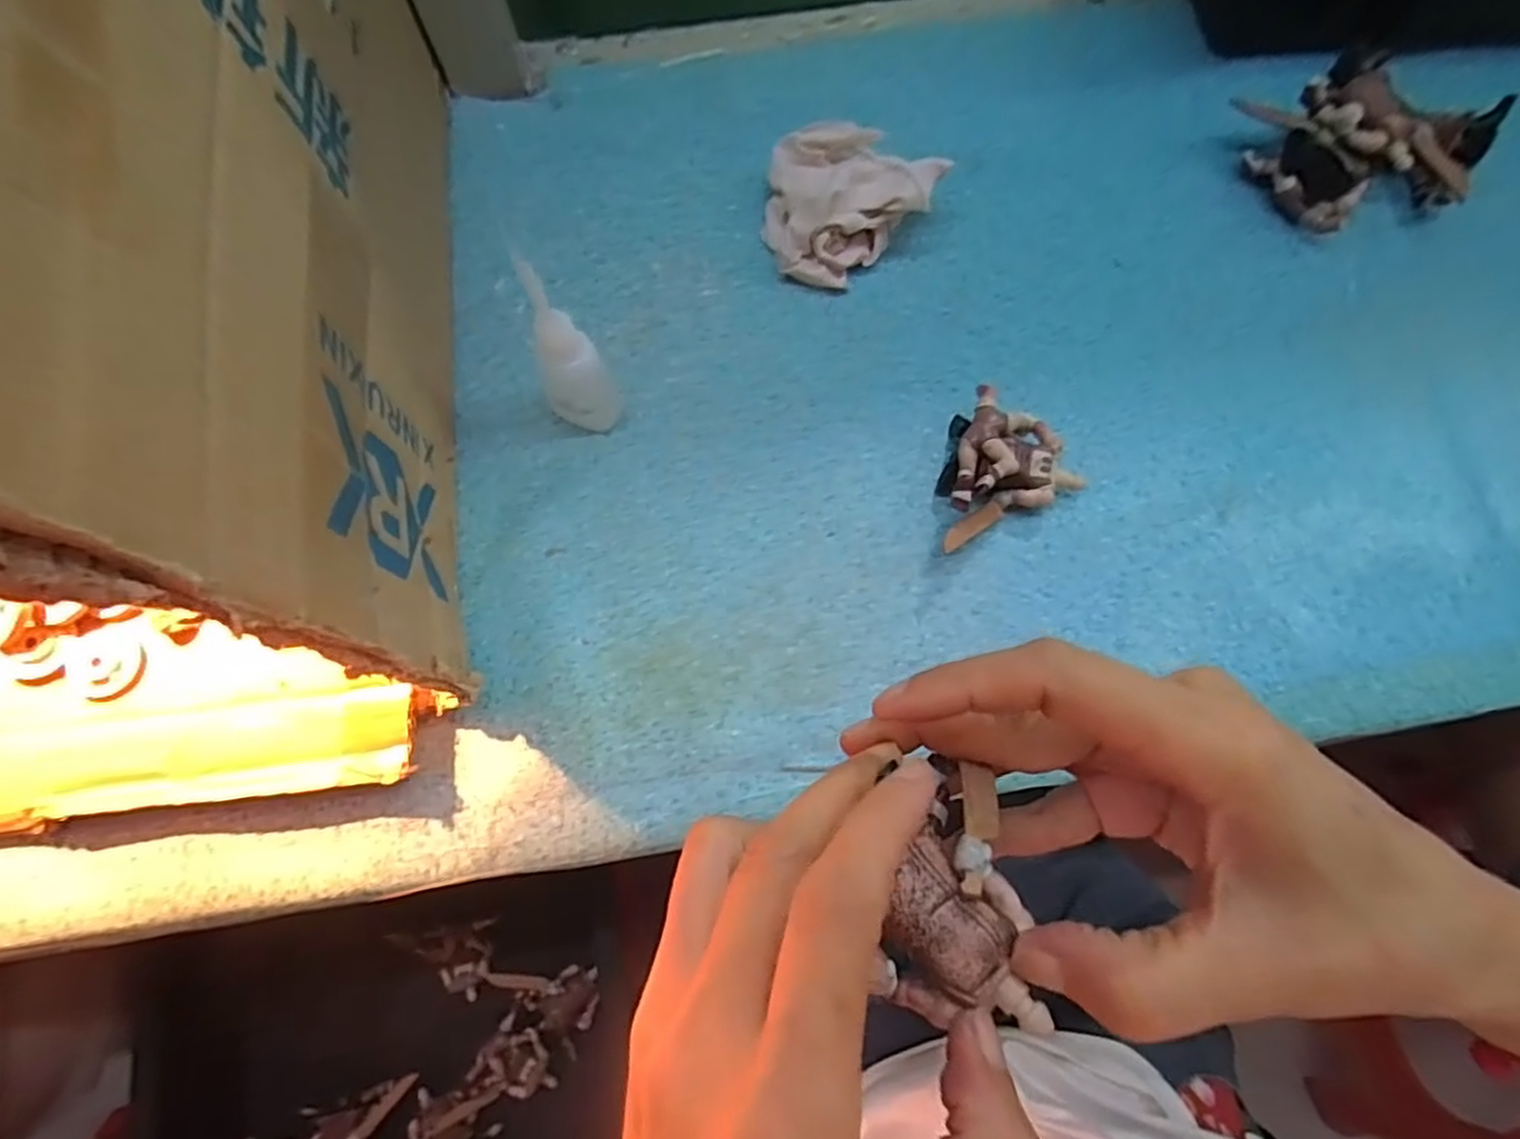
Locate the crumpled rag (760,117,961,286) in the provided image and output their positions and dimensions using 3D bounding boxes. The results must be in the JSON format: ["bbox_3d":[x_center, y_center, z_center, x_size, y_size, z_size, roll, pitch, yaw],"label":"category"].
[{"bbox_3d":[0.039,-0.184,0.343,0.077,0.043,0.071,-23,74,-7],"label":"crumpled rag"}]

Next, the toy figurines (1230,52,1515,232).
[{"bbox_3d":[0.309,-0.214,0.353,0.112,0.040,0.072,-13,73,-4],"label":"toy figurines"}]

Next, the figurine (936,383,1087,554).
[{"bbox_3d":[0.100,-0.048,0.308,0.066,0.031,0.054,-24,74,-7],"label":"figurine"}]

